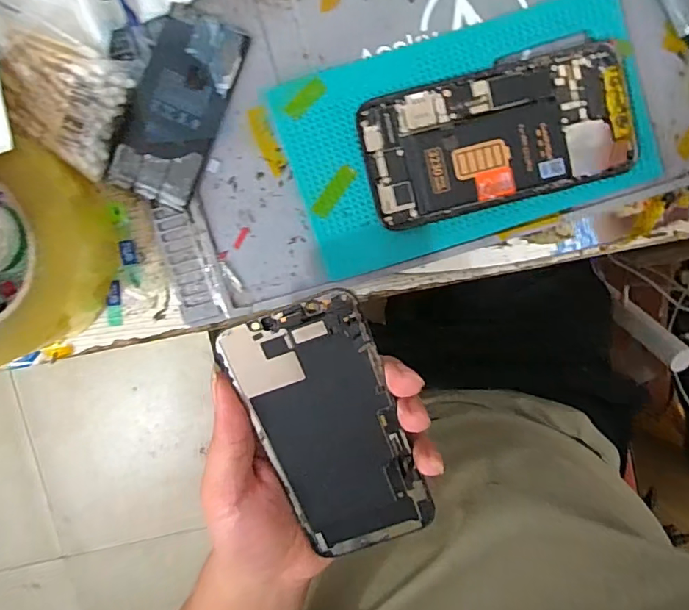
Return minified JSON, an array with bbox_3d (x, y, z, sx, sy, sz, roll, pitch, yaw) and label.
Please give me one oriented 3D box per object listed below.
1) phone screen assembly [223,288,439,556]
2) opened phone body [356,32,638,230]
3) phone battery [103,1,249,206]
[{"bbox_3d":[-0.005,0.066,0.246,0.067,0.009,0.142,-20,111,0],"label":"phone screen assembly"},{"bbox_3d":[0.084,-0.095,0.272,0.145,0.010,0.076,-16,97,0],"label":"opened phone body"},{"bbox_3d":[-0.090,-0.106,0.265,0.045,0.006,0.100,21,96,-4],"label":"phone battery"}]

